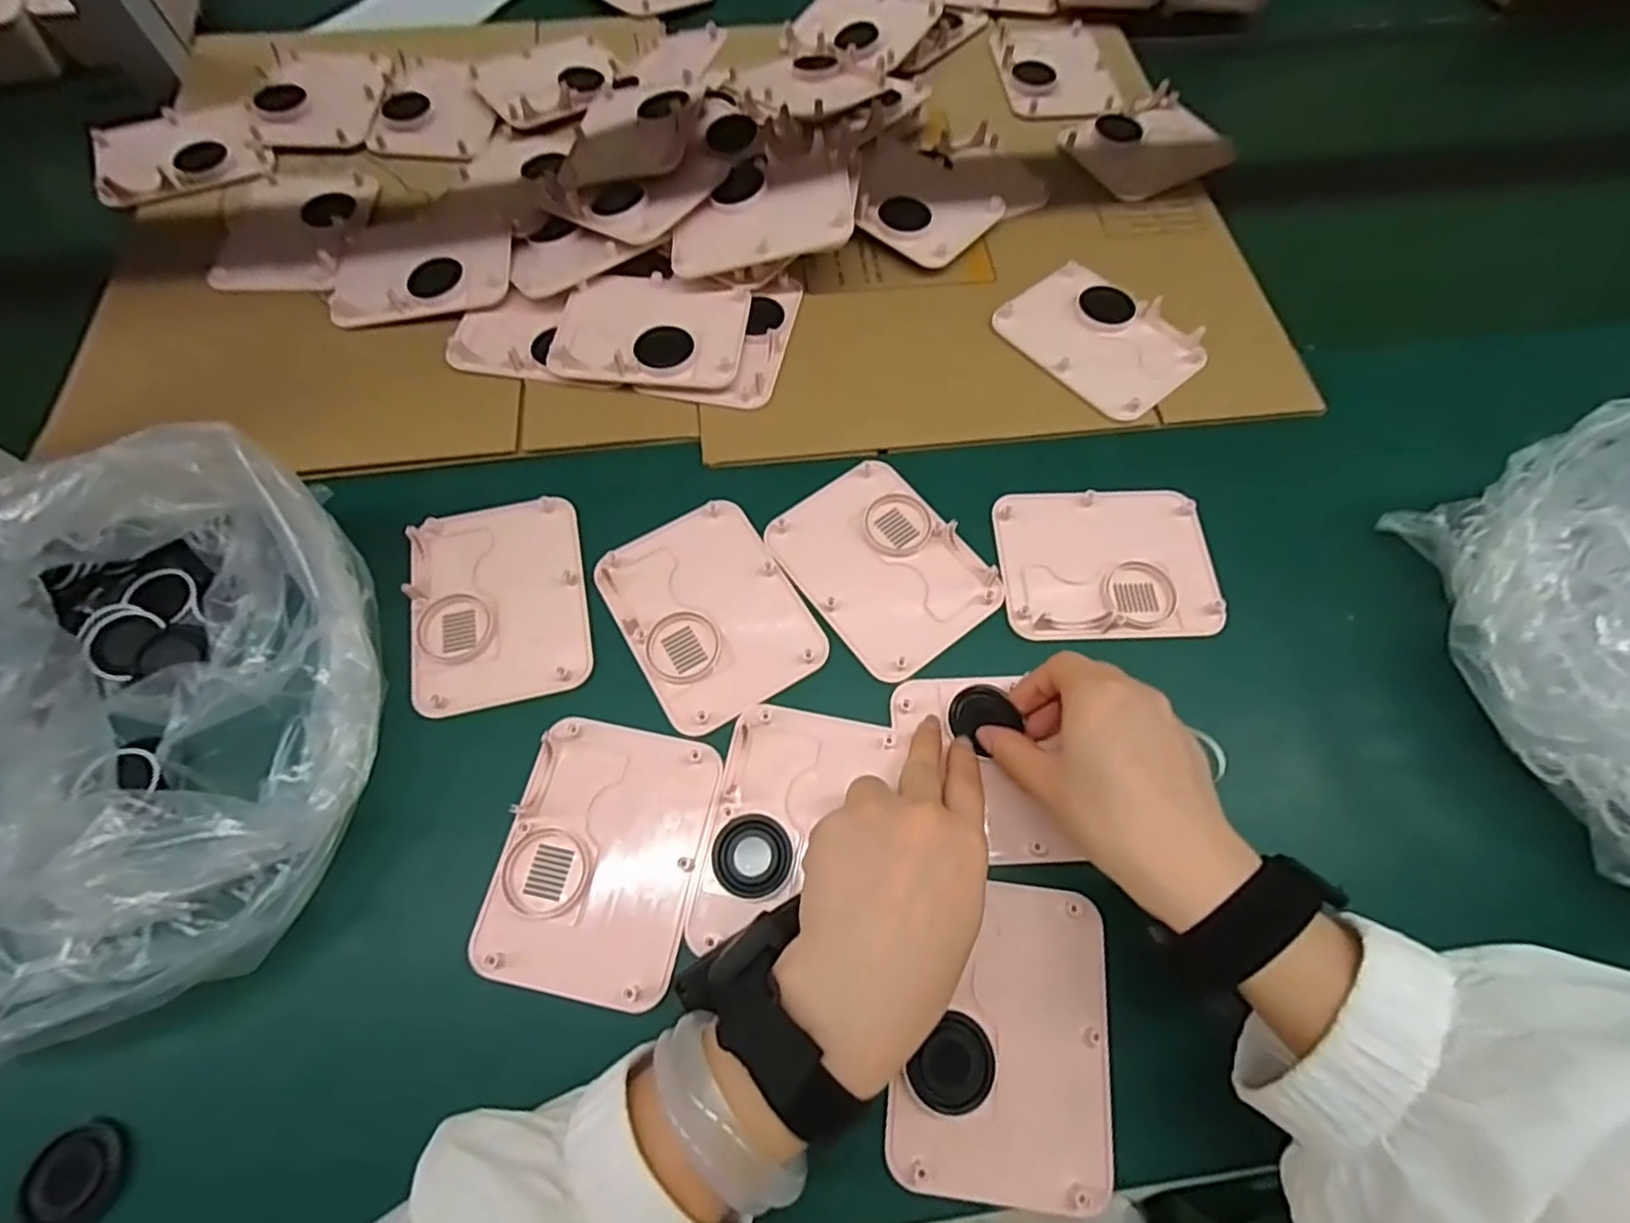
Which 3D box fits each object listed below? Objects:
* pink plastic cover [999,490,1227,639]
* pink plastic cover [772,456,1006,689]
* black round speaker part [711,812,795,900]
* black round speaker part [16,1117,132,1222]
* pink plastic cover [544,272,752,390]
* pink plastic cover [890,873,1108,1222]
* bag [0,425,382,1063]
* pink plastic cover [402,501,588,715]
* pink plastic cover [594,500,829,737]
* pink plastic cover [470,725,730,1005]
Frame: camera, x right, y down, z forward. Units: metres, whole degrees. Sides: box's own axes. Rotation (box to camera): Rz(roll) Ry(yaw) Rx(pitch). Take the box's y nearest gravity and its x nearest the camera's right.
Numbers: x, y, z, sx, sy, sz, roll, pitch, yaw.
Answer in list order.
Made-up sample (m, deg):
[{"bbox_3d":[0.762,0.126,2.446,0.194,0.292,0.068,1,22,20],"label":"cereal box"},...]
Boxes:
[{"bbox_3d":[0.174,-0.030,0.407,0.124,0.008,0.095,1,65,0],"label":"pink plastic cover"},{"bbox_3d":[0.040,-0.030,0.408,0.096,0.008,0.126,-35,70,-15],"label":"pink plastic cover"},{"bbox_3d":[-0.031,0.121,0.340,0.039,0.005,0.038,0,65,0],"label":"black round speaker part"},{"bbox_3d":[-0.311,0.238,0.288,0.028,0.017,0.037,-12,66,-5],"label":"black round speaker part"},{"bbox_3d":[-0.110,-0.192,0.460,0.123,0.014,0.089,7,65,1],"label":"pink plastic cover"},{"bbox_3d":[0.087,0.192,0.312,0.093,0.012,0.125,8,66,4],"label":"pink plastic cover"},{"bbox_3d":[-0.330,0.053,0.307,0.229,0.107,0.250,-3,65,-1],"label":"bag"},{"bbox_3d":[-0.183,-0.008,0.394,0.095,0.011,0.126,-12,66,-5],"label":"pink plastic cover"},{"bbox_3d":[-0.061,-0.001,0.394,0.095,0.008,0.123,-30,69,-13],"label":"pink plastic cover"},{"bbox_3d":[-0.106,0.121,0.341,0.095,0.008,0.124,10,66,5],"label":"pink plastic cover"}]

